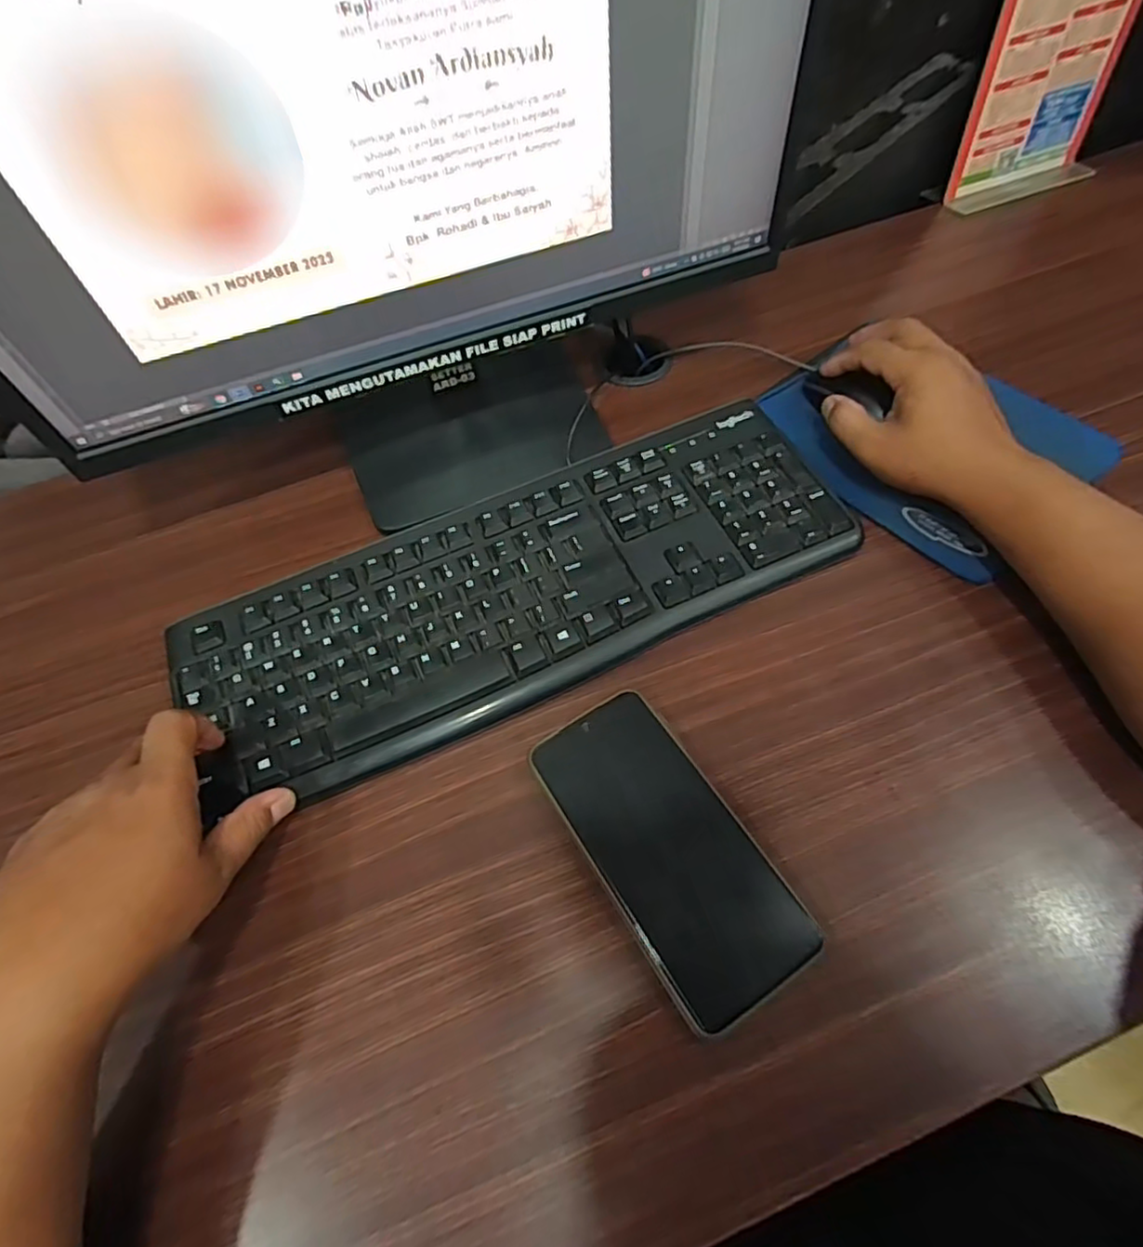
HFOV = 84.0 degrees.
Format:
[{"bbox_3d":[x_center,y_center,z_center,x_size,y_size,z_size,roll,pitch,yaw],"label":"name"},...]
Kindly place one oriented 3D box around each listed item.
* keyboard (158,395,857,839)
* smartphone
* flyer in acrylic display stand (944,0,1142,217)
[{"bbox_3d":[-0.031,-0.024,0.414,0.422,0.019,0.147,-23,61,-9],"label":"keyboard"},{"bbox_3d":[0.049,0.116,0.335,0.076,0.015,0.161,-30,62,-12],"label":"smartphone"},{"bbox_3d":[0.421,-0.492,0.547,0.147,0.207,0.062,-22,61,-8],"label":"flyer in acrylic display stand"}]

